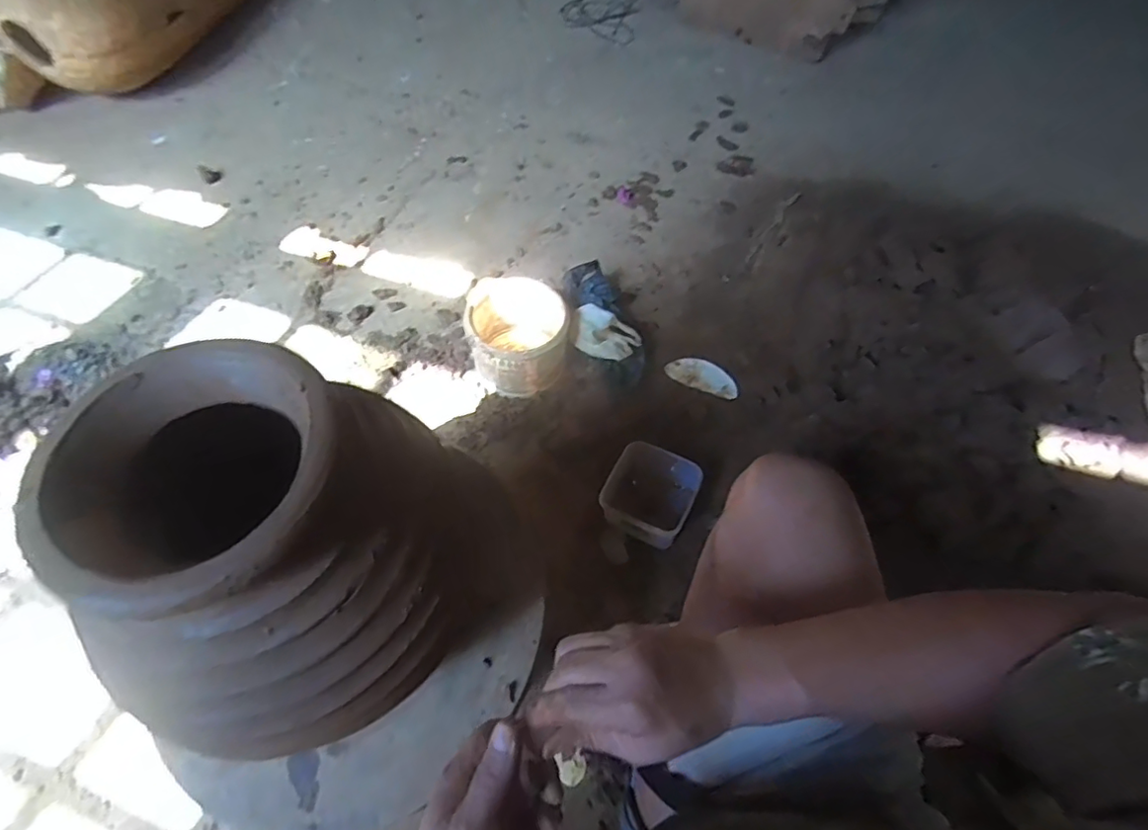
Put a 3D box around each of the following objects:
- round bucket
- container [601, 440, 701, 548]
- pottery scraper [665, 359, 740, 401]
[{"bbox_3d":[-0.104,-0.151,1.023,0.184,0.125,0.204,8,61,1],"label":"round bucket"},{"bbox_3d":[0.119,0.130,0.899,0.136,0.098,0.117,25,62,12],"label":"container"},{"bbox_3d":[0.244,-0.074,1.072,0.146,0.028,0.062,26,61,29],"label":"pottery scraper"}]

